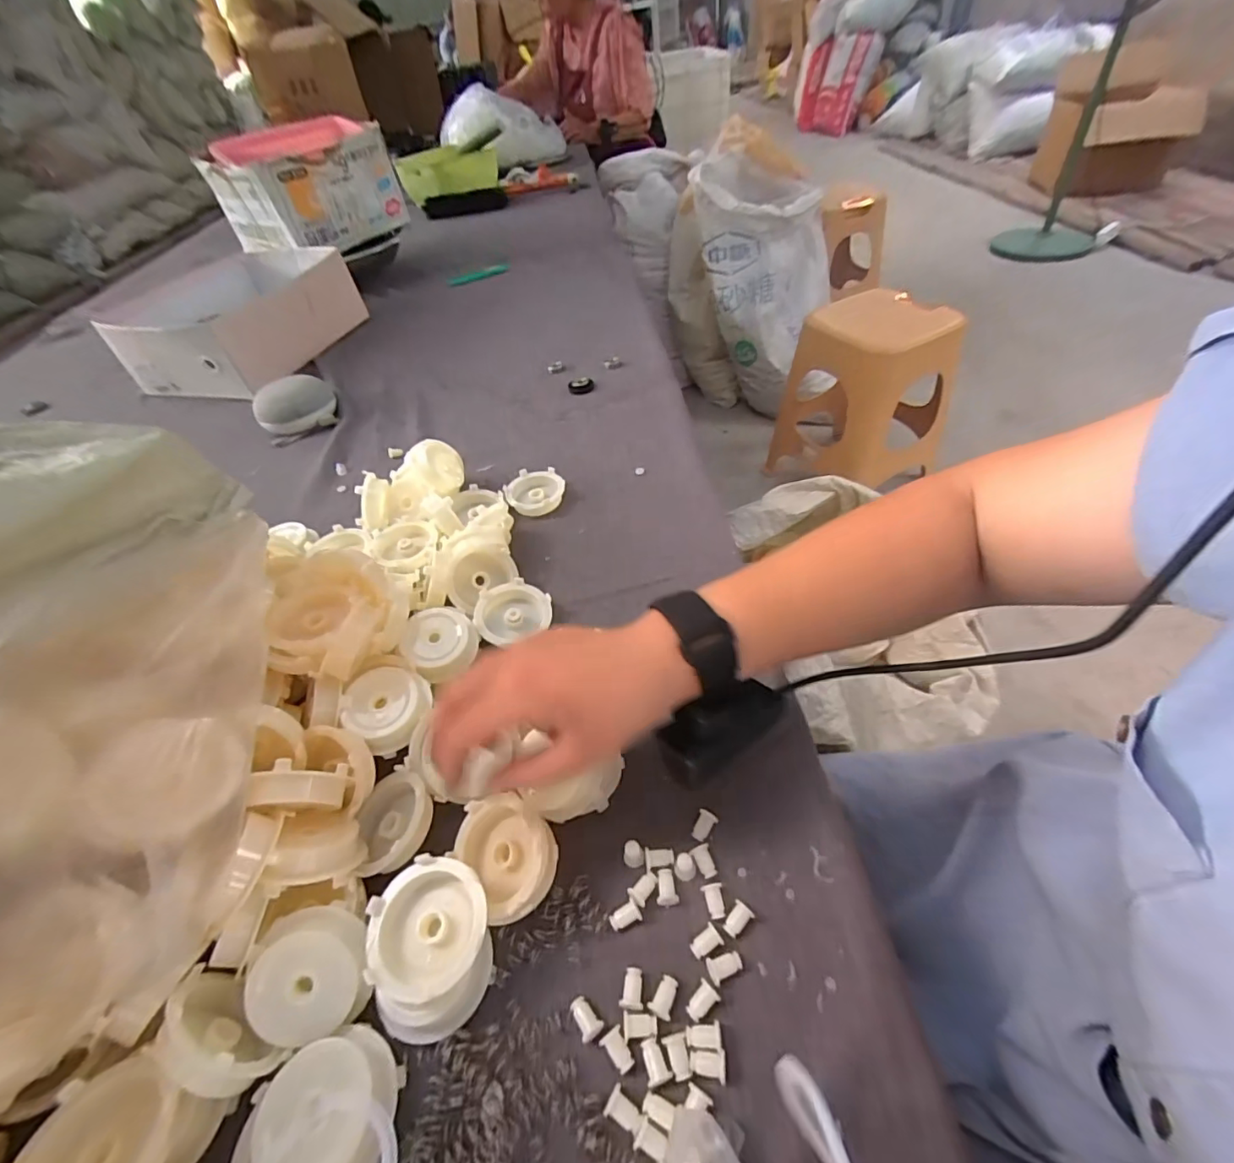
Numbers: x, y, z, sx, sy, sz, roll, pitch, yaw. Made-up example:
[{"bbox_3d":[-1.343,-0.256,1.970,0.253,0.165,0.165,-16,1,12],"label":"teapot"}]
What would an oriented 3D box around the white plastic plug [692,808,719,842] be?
[{"bbox_3d":[0.050,0.142,0.311,0.011,0.010,0.016,19,51,22],"label":"white plastic plug"}]

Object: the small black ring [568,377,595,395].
[{"bbox_3d":[-0.046,-0.249,0.687,0.033,0.011,0.033,-3,46,3],"label":"small black ring"}]

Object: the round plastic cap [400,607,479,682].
[{"bbox_3d":[-0.131,0.046,0.396,0.052,0.019,0.052,11,53,-15],"label":"round plastic cap"}]

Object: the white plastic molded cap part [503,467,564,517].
[{"bbox_3d":[-0.081,-0.088,0.535,0.057,0.018,0.054,-14,47,-4],"label":"white plastic molded cap part"}]

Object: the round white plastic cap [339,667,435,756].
[{"bbox_3d":[-0.150,0.080,0.353,0.050,0.012,0.053,13,50,-16],"label":"round white plastic cap"}]

